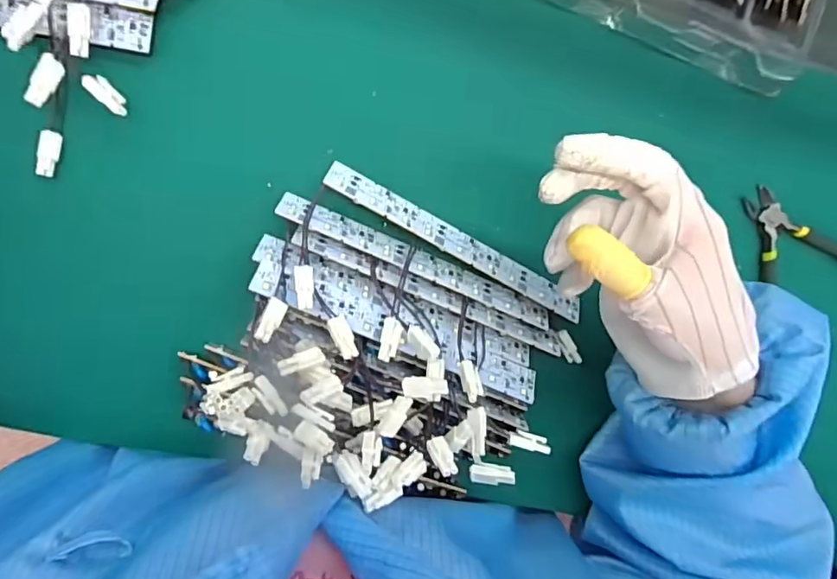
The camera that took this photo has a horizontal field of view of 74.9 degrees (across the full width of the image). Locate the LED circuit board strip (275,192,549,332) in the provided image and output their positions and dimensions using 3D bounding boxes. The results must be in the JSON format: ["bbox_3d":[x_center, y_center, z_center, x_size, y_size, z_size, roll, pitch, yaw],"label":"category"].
[{"bbox_3d":[0.001,-0.018,0.359,0.190,0.022,0.004,23,135,-10],"label":"LED circuit board strip"}]

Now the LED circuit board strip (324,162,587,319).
[{"bbox_3d":[0.028,-0.031,0.363,0.189,0.004,0.024,28,51,-11],"label":"LED circuit board strip"}]

